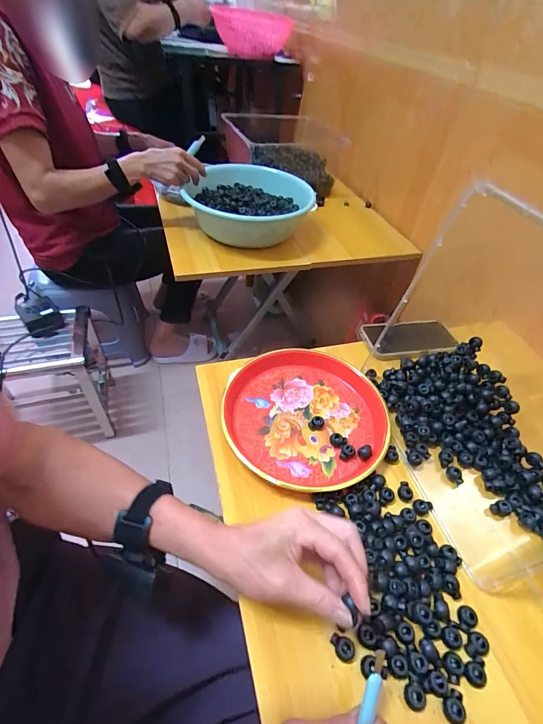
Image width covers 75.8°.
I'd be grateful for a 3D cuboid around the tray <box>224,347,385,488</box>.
[{"bbox_3d":[0.048,0.072,0.484,0.220,0.029,0.216,3,47,-3],"label":"tray"}]

